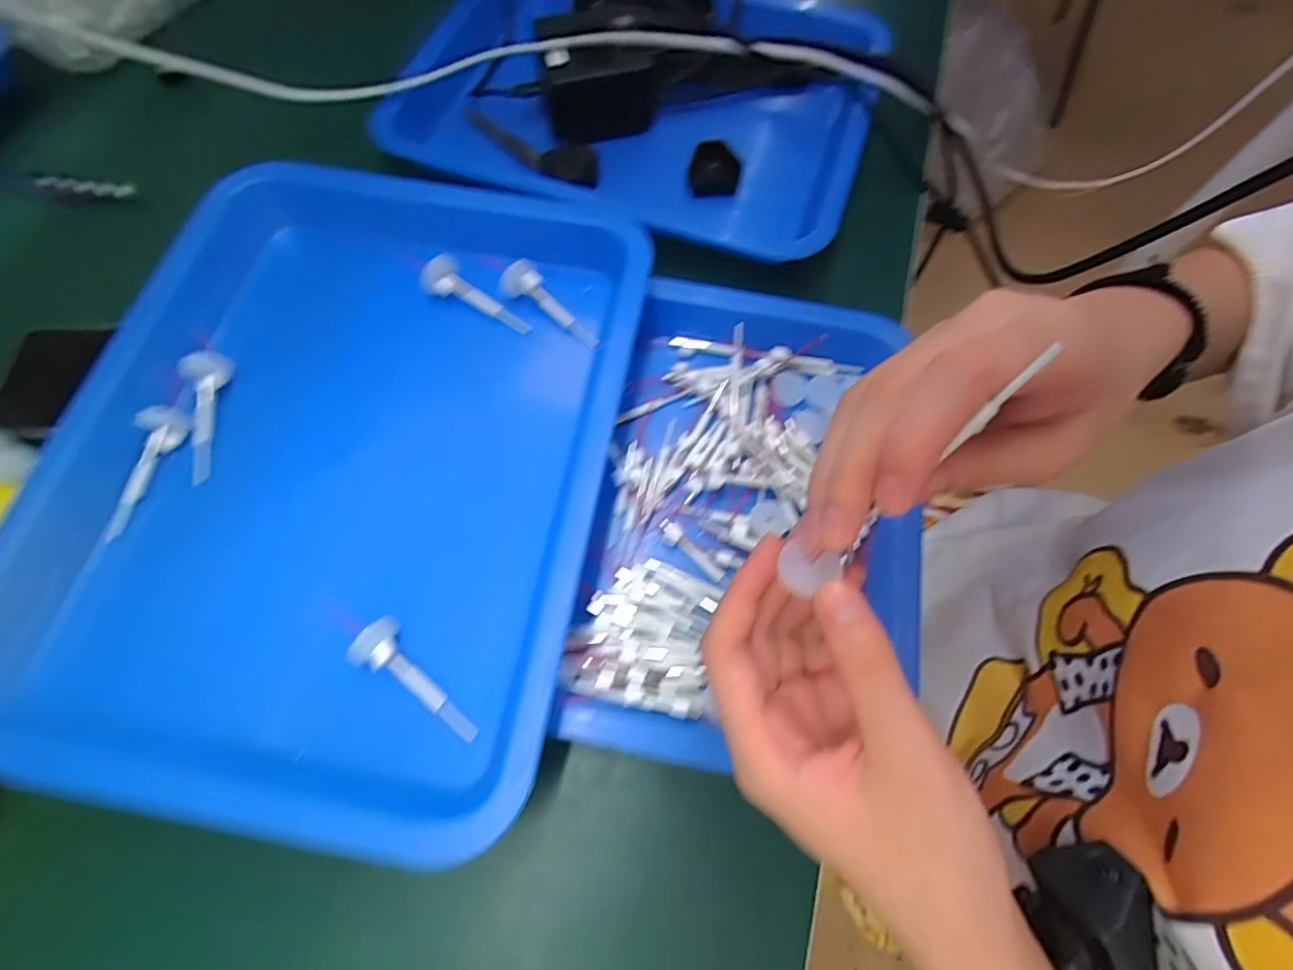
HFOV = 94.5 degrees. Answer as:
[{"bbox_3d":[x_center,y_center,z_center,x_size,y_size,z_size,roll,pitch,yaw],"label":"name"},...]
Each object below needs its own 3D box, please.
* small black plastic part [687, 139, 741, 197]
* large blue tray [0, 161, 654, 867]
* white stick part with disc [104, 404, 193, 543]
[{"bbox_3d":[0.049,-0.225,0.429,0.035,0.019,0.036,10,67,2],"label":"small black plastic part"},{"bbox_3d":[-0.157,-0.016,0.311,0.266,0.054,0.321,10,67,2],"label":"large blue tray"},{"bbox_3d":[-0.254,-0.008,0.298,0.017,0.015,0.069,11,67,3],"label":"white stick part with disc"}]

